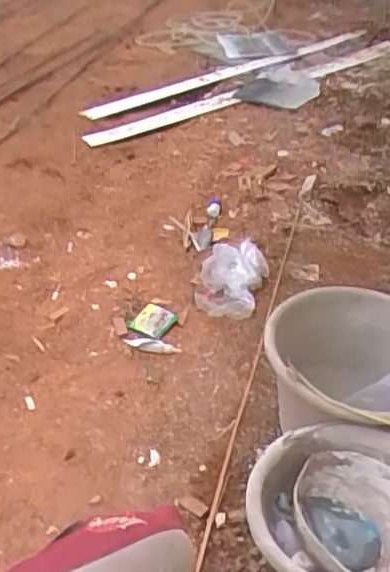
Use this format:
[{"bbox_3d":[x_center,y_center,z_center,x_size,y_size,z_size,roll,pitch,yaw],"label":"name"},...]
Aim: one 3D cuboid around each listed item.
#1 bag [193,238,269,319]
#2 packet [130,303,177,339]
[{"bbox_3d":[0.077,-0.018,1.338,0.139,0.098,0.185,17,40,15],"label":"bag"},{"bbox_3d":[-0.085,0.071,1.285,0.071,0.013,0.076,29,58,14],"label":"packet"}]

